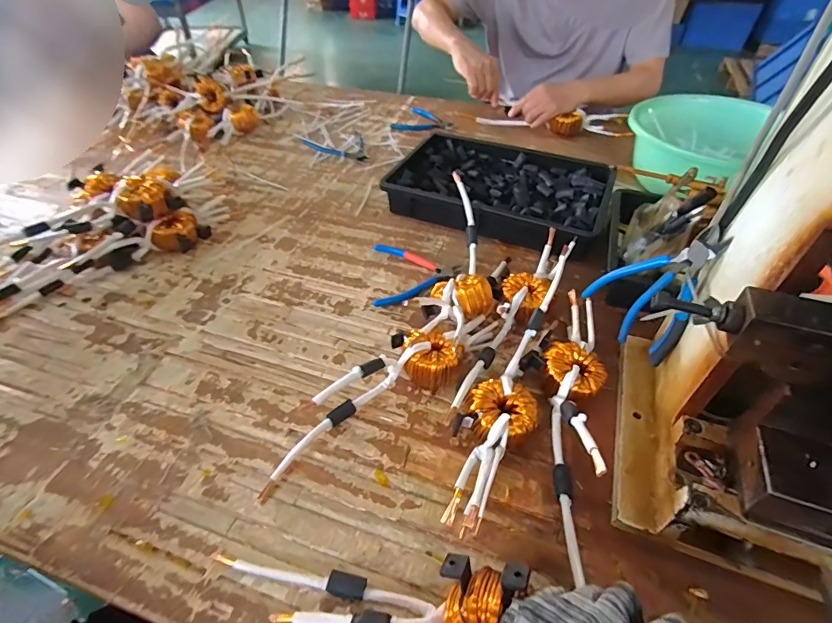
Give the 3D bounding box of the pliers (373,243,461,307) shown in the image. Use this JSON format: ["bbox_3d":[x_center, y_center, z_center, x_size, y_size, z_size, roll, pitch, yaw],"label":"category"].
[{"bbox_3d":[0.001,-0.064,0.654,0.130,0.013,0.136,-3,45,-3],"label":"pliers"}]

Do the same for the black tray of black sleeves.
[{"bbox_3d":[0.151,-0.218,0.773,0.371,0.059,0.278,21,49,20],"label":"black tray of black sleeves"}]

